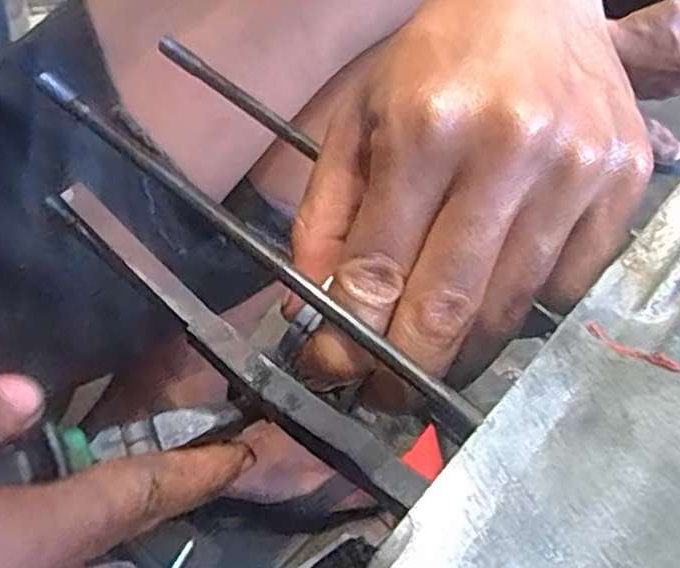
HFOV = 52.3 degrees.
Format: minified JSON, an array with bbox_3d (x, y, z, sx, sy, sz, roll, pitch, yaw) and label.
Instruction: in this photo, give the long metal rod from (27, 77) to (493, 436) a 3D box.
[{"bbox_3d":[-0.031,-0.015,0.199,0.170,0.008,0.004,39,47,17],"label":"long metal rod"}]

